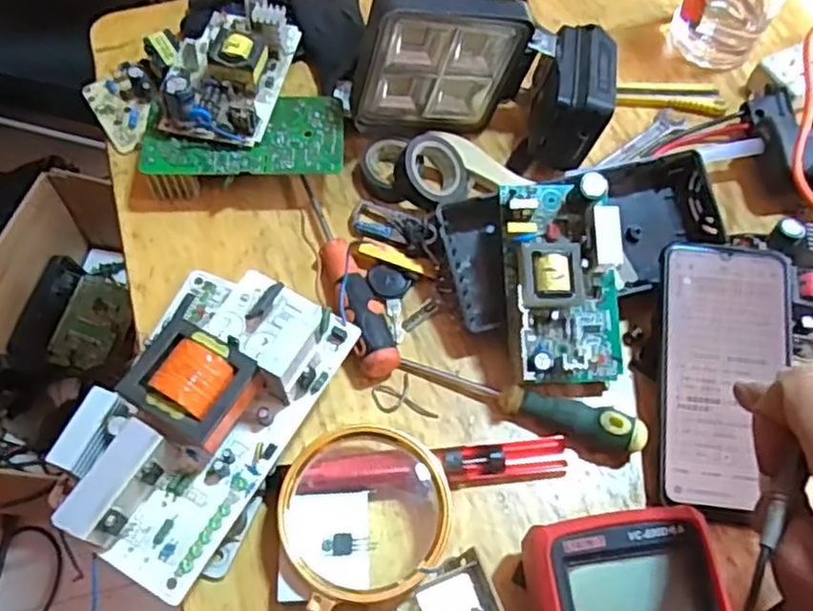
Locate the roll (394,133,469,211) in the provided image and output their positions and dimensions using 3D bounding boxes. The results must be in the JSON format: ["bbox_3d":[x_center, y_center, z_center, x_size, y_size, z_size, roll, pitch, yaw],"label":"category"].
[{"bbox_3d":[0.018,-0.094,0.495,0.052,0.027,0.051,7,74,-25],"label":"roll"}]

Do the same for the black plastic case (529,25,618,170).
[{"bbox_3d":[0.117,-0.146,0.502,0.050,0.069,0.093,10,61,3],"label":"black plastic case"}]

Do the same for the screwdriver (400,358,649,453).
[{"bbox_3d":[0.062,0.056,0.421,0.159,0.021,0.021,17,62,14],"label":"screwdriver"}]

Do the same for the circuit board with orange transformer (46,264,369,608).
[{"bbox_3d":[-0.107,0.047,0.353,0.095,0.042,0.161,28,64,12],"label":"circuit board with orange transformer"}]

